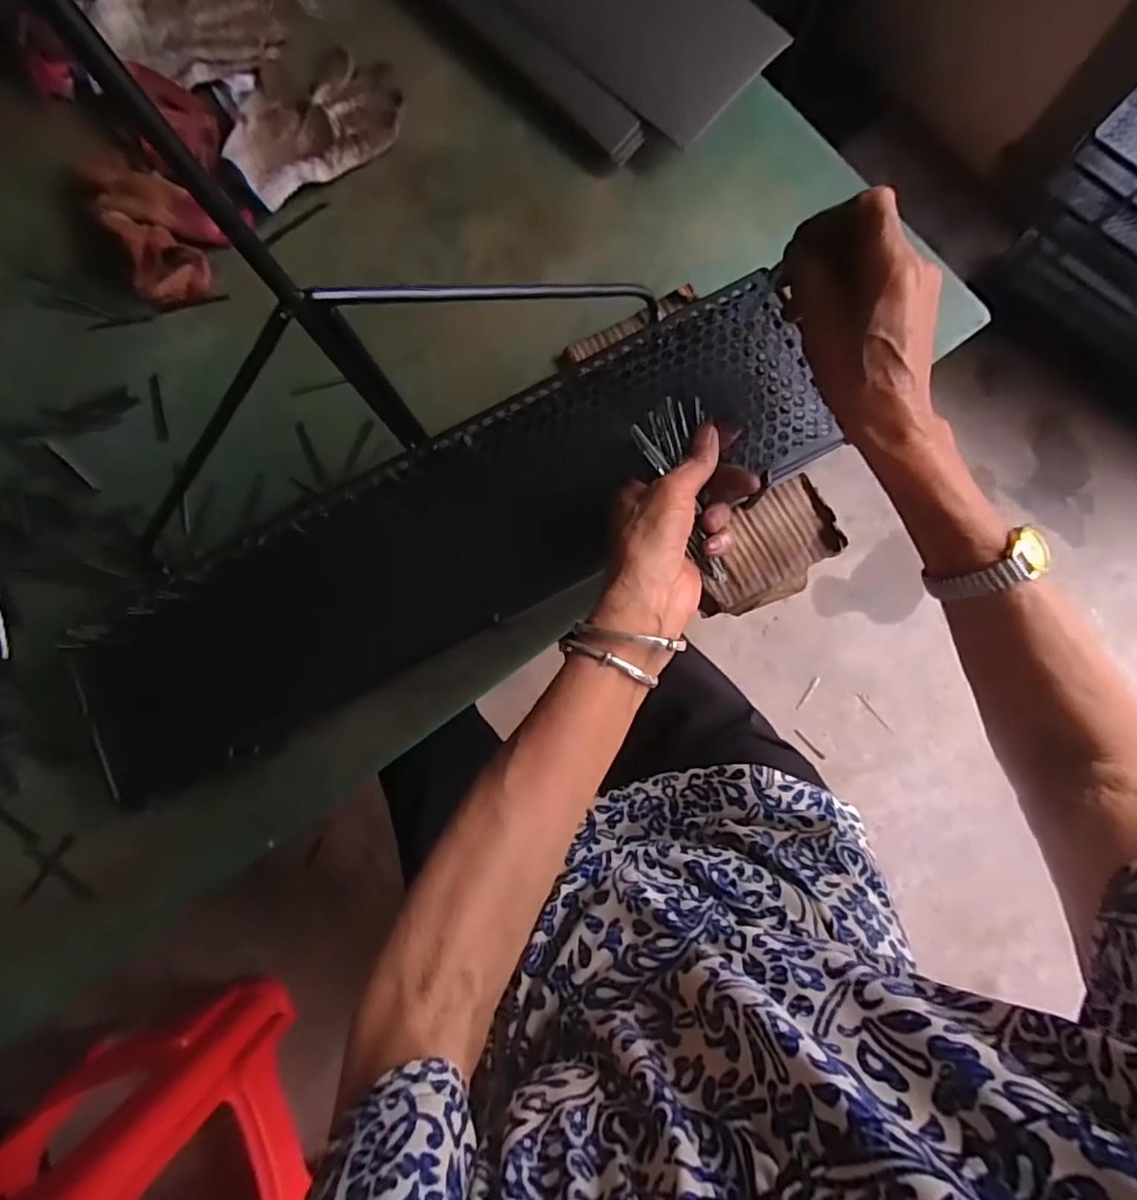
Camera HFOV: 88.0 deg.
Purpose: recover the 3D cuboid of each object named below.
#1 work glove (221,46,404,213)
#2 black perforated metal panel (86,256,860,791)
[{"bbox_3d":[-0.231,-0.432,0.534,0.108,0.027,0.164,44,87,7],"label":"work glove"},{"bbox_3d":[-0.089,-0.044,0.438,0.585,0.040,0.145,-28,102,0],"label":"black perforated metal panel"}]

